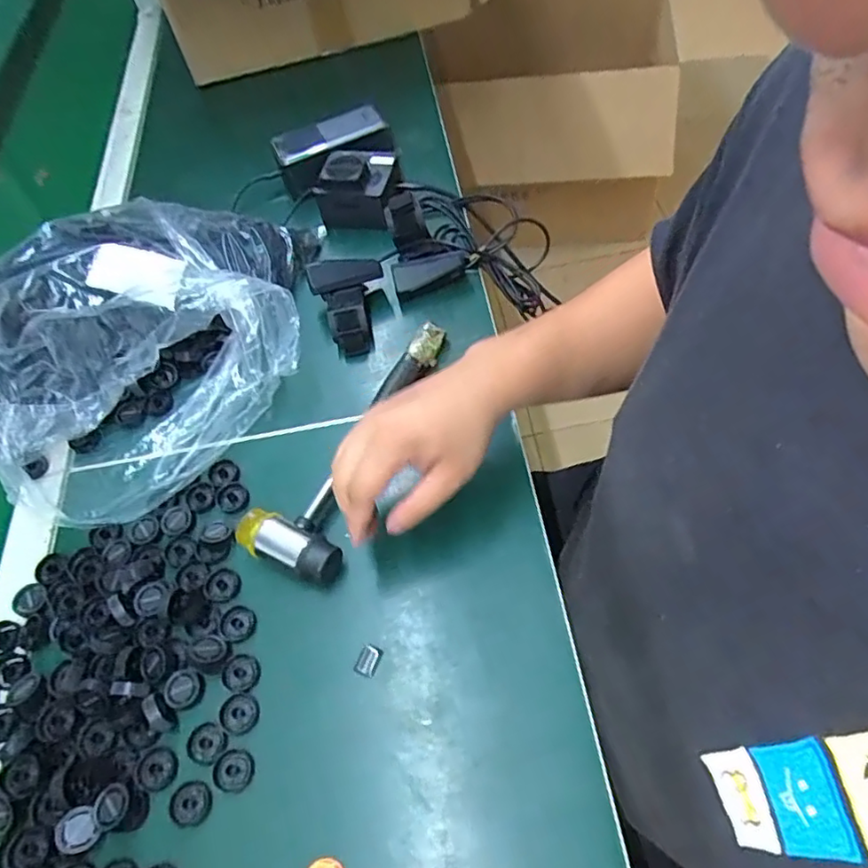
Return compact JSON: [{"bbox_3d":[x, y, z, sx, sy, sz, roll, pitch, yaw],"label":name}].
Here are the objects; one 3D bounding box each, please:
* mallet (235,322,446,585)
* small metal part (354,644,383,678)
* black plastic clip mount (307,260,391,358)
[{"bbox_3d":[-0.058,0.002,0.499,0.081,0.037,0.243,22,63,18],"label":"mallet"},{"bbox_3d":[-0.046,0.157,0.418,0.015,0.004,0.020,19,64,19],"label":"small metal part"},{"bbox_3d":[-0.073,-0.119,0.569,0.068,0.062,0.081,-19,59,-5],"label":"black plastic clip mount"}]

